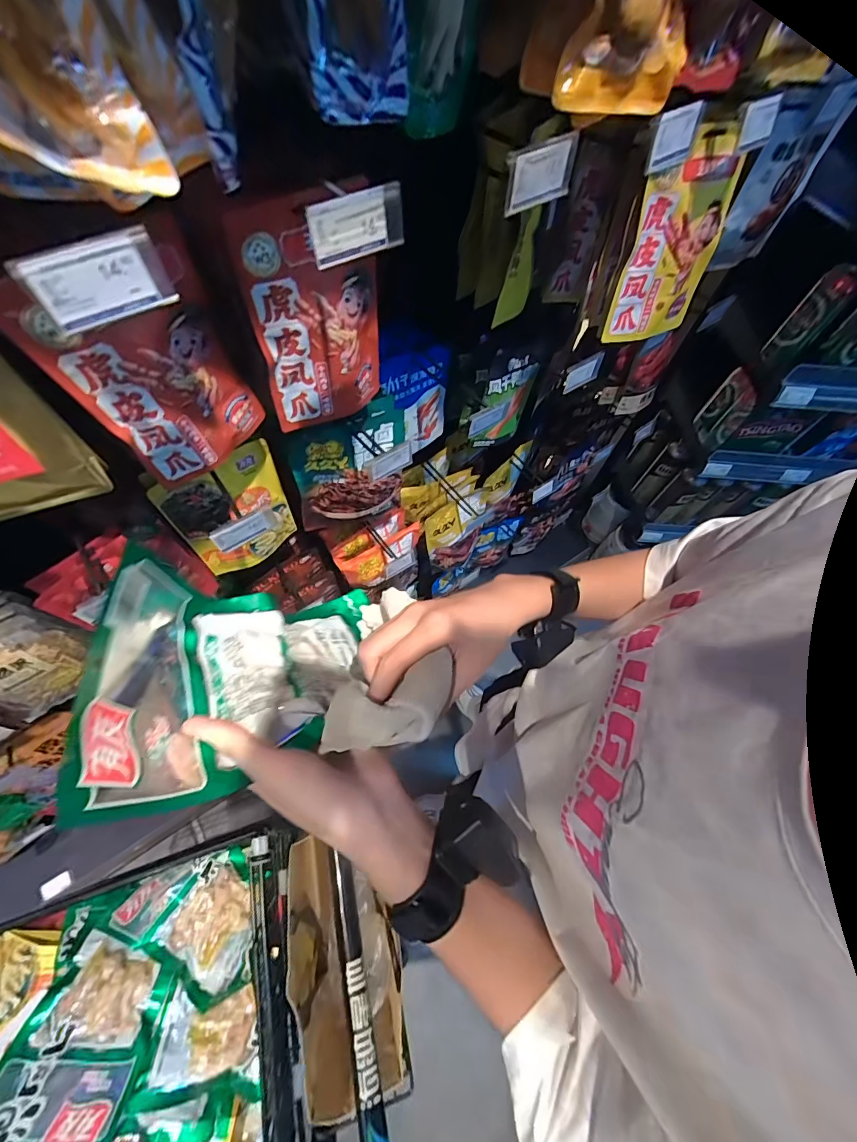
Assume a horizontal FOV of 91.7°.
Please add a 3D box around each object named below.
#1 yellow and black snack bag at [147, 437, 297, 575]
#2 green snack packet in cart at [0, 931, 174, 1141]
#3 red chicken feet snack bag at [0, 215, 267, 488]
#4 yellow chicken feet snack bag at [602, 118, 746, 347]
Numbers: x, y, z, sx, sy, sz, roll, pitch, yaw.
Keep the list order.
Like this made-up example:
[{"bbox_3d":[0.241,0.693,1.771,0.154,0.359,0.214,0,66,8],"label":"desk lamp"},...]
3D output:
[{"bbox_3d":[-0.320,-0.092,0.706,0.180,0.227,0.039,-36,71,-19],"label":"yellow and black snack bag"},{"bbox_3d":[-0.428,0.576,0.515,0.159,0.023,0.177,6,33,-1],"label":"green snack packet in cart"},{"bbox_3d":[-0.273,-0.201,0.434,0.036,0.218,0.167,36,67,13],"label":"red chicken feet snack bag"},{"bbox_3d":[0.349,-0.460,0.589,0.157,0.234,0.025,-18,55,-5],"label":"yellow chicken feet snack bag"}]

